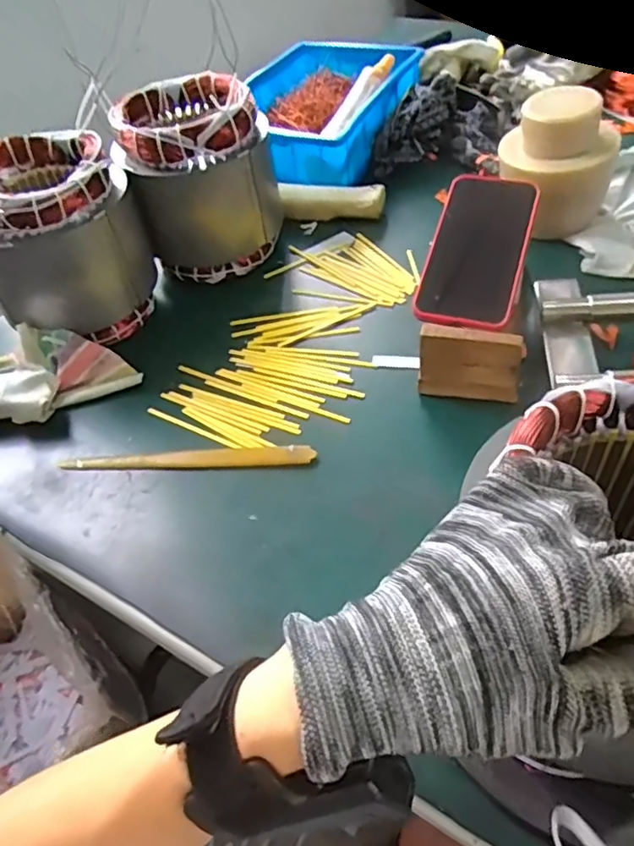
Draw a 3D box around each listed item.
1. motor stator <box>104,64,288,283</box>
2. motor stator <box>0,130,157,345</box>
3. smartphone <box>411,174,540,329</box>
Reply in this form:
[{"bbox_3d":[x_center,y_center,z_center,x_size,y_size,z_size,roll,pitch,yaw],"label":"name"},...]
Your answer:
[{"bbox_3d":[-0.126,-0.255,0.647,0.144,0.168,0.133,-25,50,-14],"label":"motor stator"},{"bbox_3d":[-0.245,-0.176,0.592,0.141,0.165,0.139,-19,49,-8],"label":"motor stator"},{"bbox_3d":[0.141,-0.154,0.529,0.080,0.009,0.163,13,70,17],"label":"smartphone"}]

